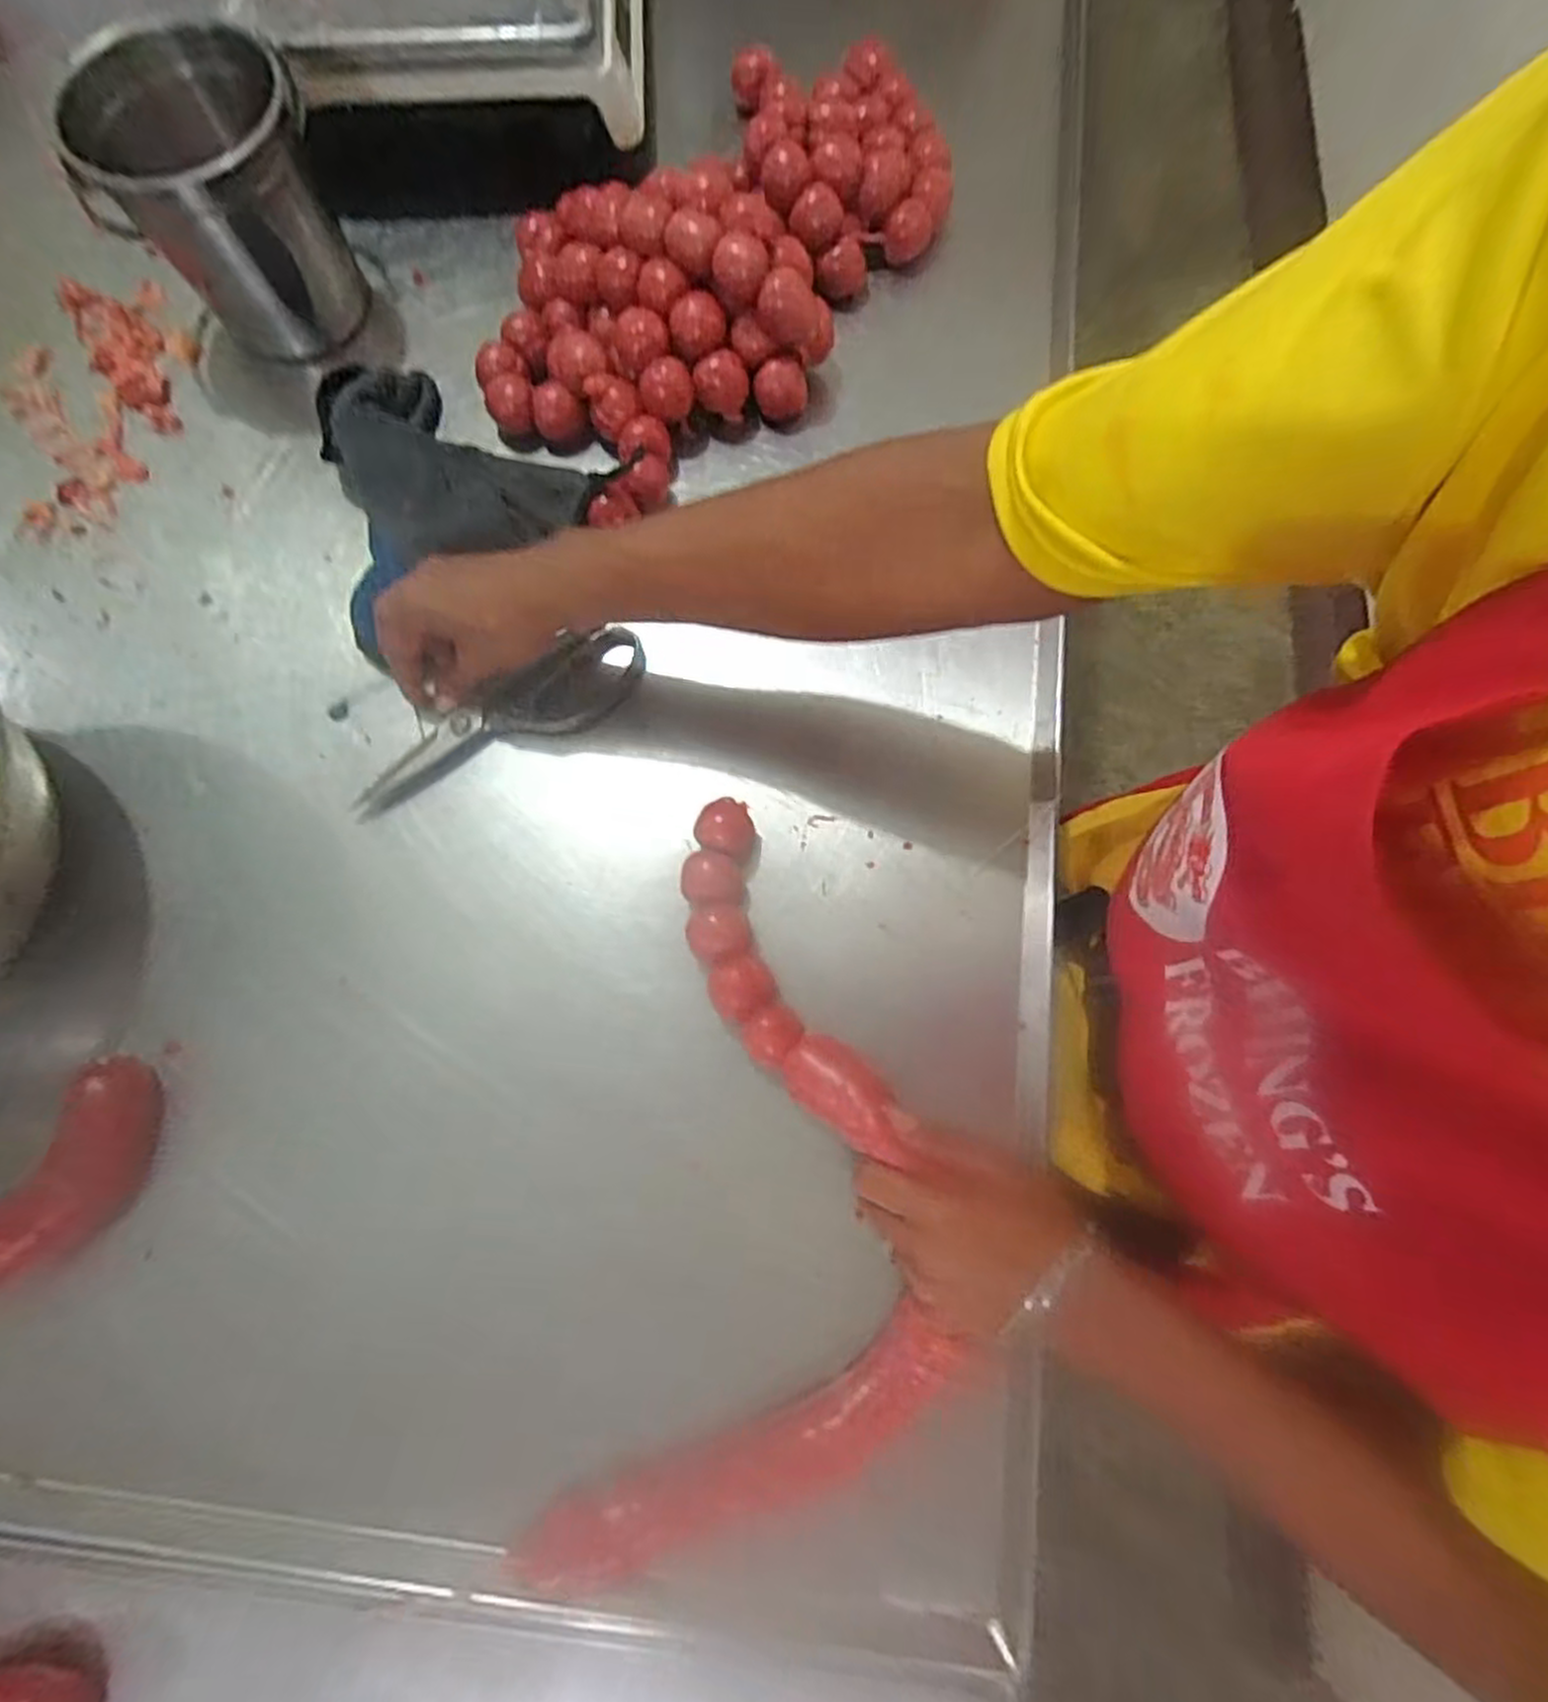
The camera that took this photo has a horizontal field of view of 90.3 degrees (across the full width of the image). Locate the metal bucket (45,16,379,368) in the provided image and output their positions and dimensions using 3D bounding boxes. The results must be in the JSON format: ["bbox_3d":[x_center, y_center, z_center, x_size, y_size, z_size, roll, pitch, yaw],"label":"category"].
[{"bbox_3d":[-0.360,-0.426,0.508,0.111,0.143,0.106,0,77,-1],"label":"metal bucket"}]

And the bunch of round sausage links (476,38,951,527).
[{"bbox_3d":[-0.035,-0.436,0.547,0.233,0.088,0.419,43,80,8],"label":"bunch of round sausage links"}]

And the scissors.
[{"bbox_3d":[-0.174,-0.080,0.492,0.206,0.023,0.052,-31,80,-9],"label":"scissors"}]

